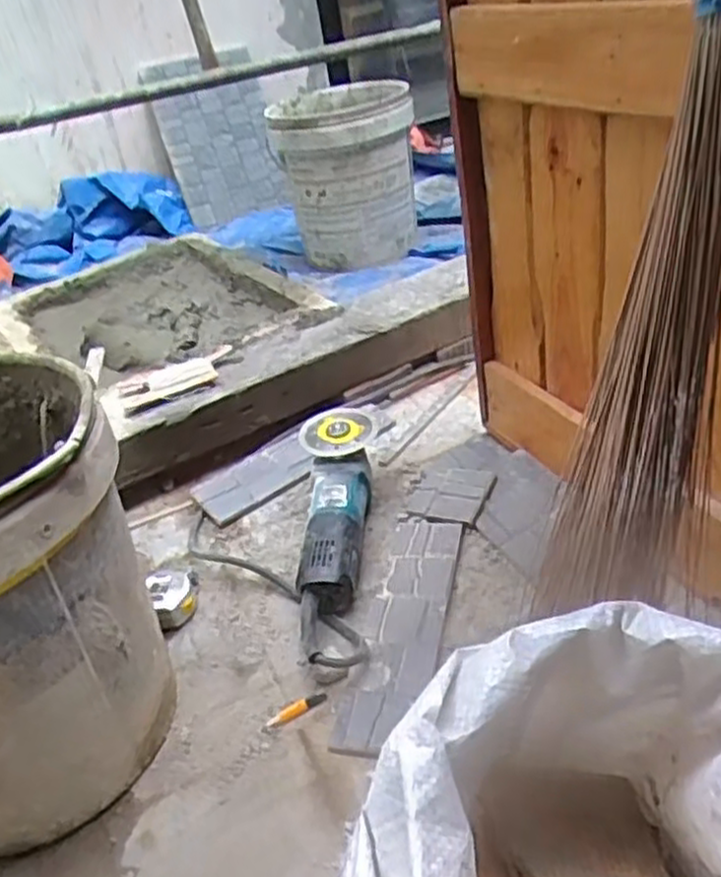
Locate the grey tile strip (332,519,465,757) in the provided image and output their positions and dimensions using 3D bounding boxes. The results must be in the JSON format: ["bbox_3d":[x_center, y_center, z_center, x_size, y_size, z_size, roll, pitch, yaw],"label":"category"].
[{"bbox_3d":[0.045,0.186,0.781,0.076,0.014,0.298,5,40,15],"label":"grey tile strip"}]

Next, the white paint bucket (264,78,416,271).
[{"bbox_3d":[-0.037,-0.568,1.638,0.311,0.318,0.356,-11,32,-1],"label":"white paint bucket"}]

